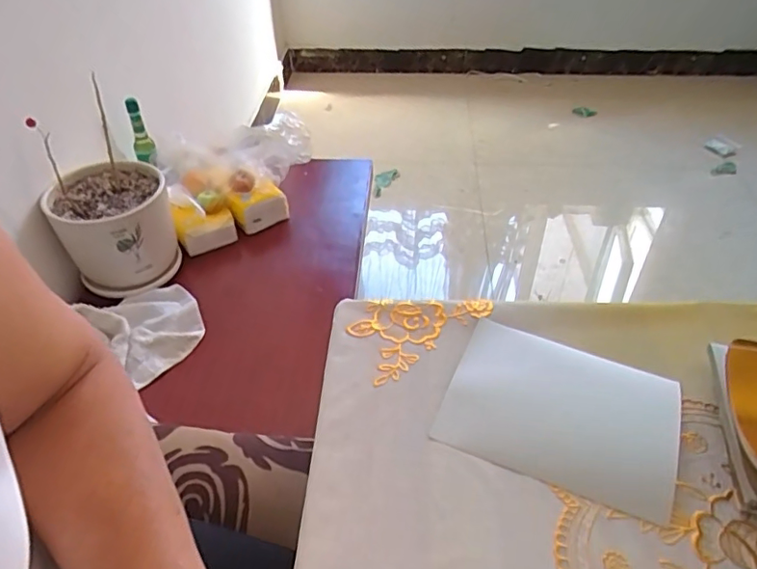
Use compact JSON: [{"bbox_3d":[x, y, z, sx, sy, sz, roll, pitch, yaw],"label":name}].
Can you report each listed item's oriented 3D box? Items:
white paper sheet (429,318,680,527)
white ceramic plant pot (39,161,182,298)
[{"bbox_3d":[0.145,0.098,0.436,0.172,0.010,0.132,16,46,20],"label":"white paper sheet"},{"bbox_3d":[-0.413,-0.090,0.870,0.176,0.143,0.167,31,51,30],"label":"white ceramic plant pot"}]

